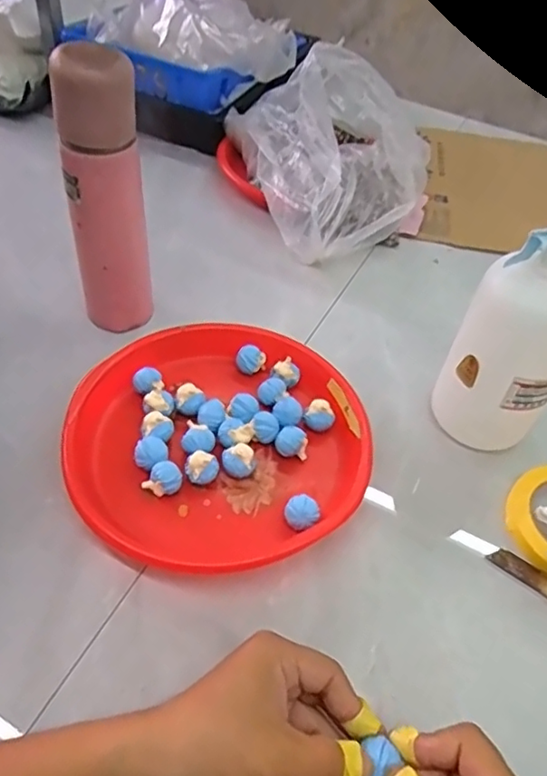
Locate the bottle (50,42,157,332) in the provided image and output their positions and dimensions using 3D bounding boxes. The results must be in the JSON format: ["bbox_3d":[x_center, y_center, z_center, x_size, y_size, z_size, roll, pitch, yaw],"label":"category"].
[{"bbox_3d":[-0.148,-0.152,0.527,0.060,0.264,0.050,7,49,0],"label":"bottle"}]

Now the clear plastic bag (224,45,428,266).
[{"bbox_3d":[0.068,-0.306,0.720,0.170,0.203,0.271,-11,51,-15],"label":"clear plastic bag"}]

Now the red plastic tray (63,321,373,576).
[{"bbox_3d":[-0.047,0.045,0.515,0.244,0.036,0.243,-5,50,-11],"label":"red plastic tray"}]

